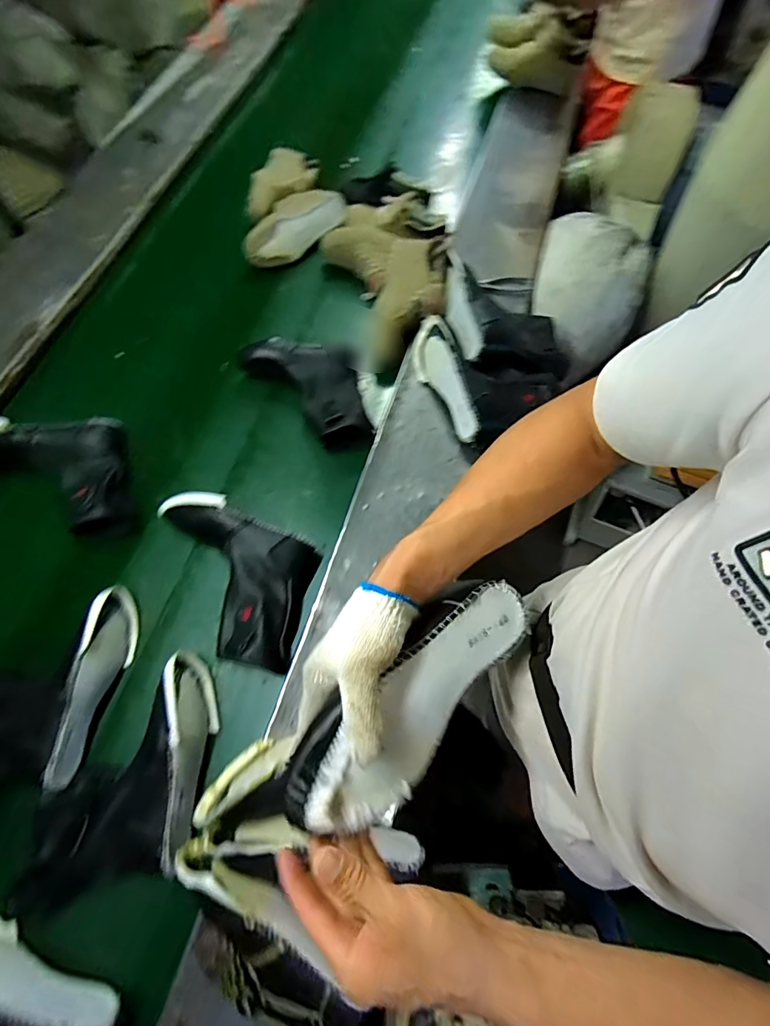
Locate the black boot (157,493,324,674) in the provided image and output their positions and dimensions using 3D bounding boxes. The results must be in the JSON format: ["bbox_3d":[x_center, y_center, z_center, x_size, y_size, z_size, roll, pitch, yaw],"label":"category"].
[{"bbox_3d":[-0.279,0.112,0.787,0.319,0.081,0.232,23,70,7],"label":"black boot"}]

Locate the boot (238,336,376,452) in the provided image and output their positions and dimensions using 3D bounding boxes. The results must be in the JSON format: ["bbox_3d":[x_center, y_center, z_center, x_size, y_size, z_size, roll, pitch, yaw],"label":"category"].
[{"bbox_3d":[-0.171,-0.247,0.950,0.272,0.090,0.231,-3,69,-3],"label":"boot"}]

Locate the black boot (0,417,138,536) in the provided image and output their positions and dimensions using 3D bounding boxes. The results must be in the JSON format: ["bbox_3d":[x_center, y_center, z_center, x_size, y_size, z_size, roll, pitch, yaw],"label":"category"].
[{"bbox_3d":[-0.634,-0.059,0.831,0.278,0.097,0.225,-14,70,-7],"label":"black boot"}]

